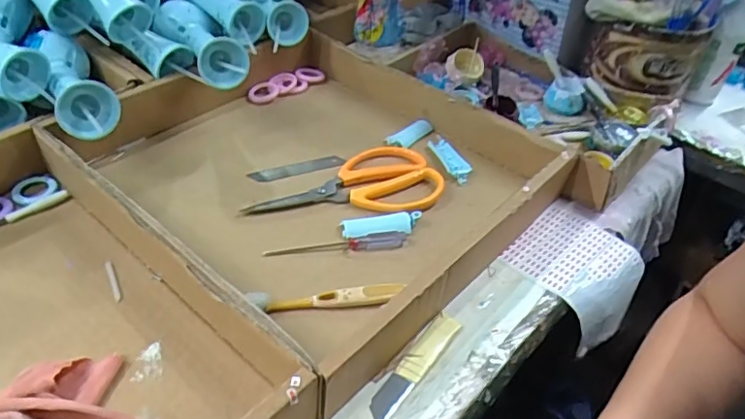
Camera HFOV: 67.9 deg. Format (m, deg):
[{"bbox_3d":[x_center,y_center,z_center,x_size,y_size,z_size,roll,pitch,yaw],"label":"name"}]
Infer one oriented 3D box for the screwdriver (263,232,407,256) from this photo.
[{"bbox_3d":[-0.031,0.031,0.478,0.121,0.010,0.010,-3,43,-11],"label":"screwdriver"}]

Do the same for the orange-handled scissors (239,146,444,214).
[{"bbox_3d":[-0.027,-0.031,0.545,0.187,0.011,0.097,-2,43,-9],"label":"orange-handled scissors"}]

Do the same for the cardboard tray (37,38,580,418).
[{"bbox_3d":[-0.053,-0.049,0.535,0.378,0.075,0.351,35,49,27],"label":"cardboard tray"}]

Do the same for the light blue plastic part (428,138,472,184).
[{"bbox_3d":[0.081,-0.055,0.584,0.016,0.012,0.076,-11,45,-19],"label":"light blue plastic part"}]

